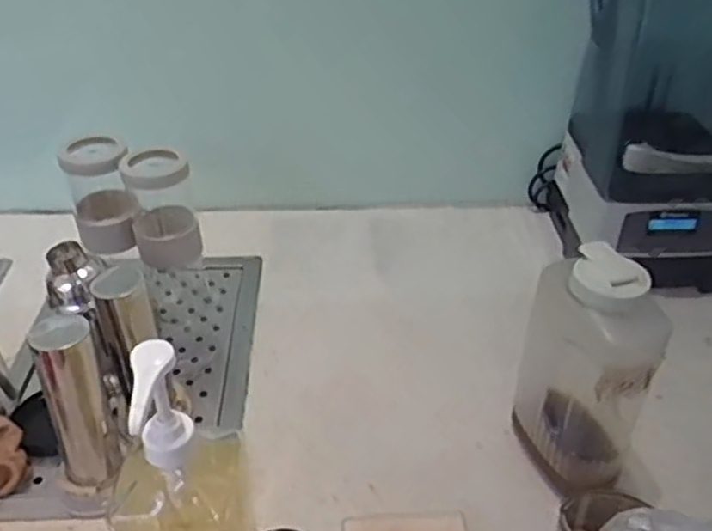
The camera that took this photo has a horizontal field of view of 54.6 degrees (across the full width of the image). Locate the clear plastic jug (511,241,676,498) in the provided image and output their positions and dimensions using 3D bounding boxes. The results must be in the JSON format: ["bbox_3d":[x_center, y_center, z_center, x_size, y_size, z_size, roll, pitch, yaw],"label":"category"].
[{"bbox_3d":[0.223,0.105,0.679,0.123,0.238,0.111,16,39,18],"label":"clear plastic jug"}]

